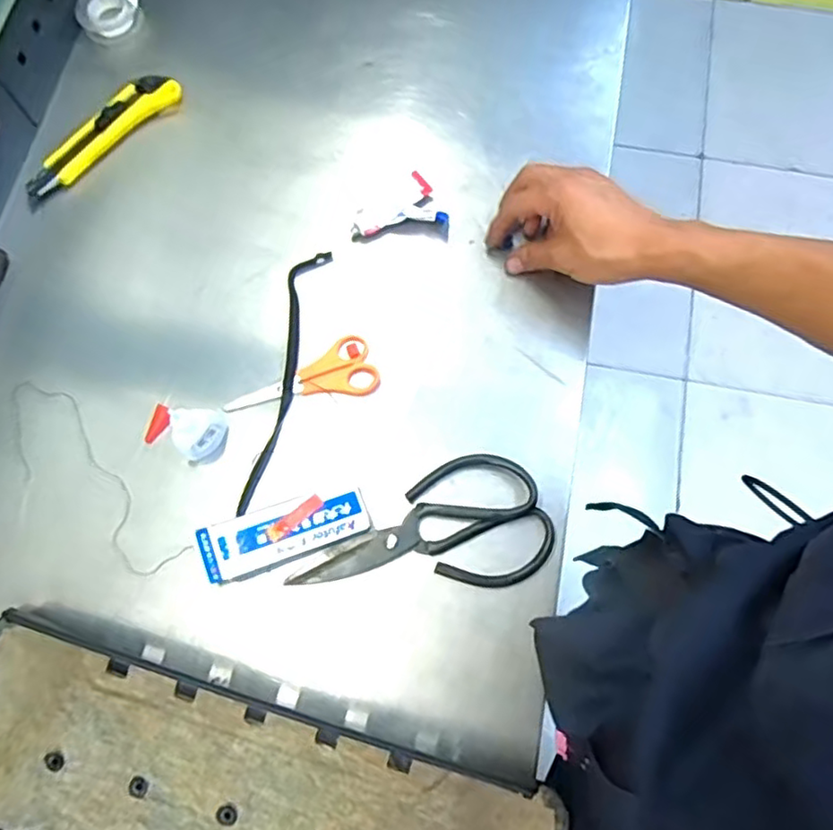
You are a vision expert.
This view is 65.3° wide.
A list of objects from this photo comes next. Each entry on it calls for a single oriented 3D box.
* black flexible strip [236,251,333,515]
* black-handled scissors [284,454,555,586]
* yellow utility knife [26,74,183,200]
[{"bbox_3d":[-0.109,-0.034,0.532,0.027,0.026,0.233,9,74,3],"label":"black flexible strip"},{"bbox_3d":[0.008,0.081,0.505,0.191,0.021,0.097,0,77,2],"label":"black-handled scissors"},{"bbox_3d":[-0.285,-0.254,0.587,0.160,0.018,0.037,-43,78,-11],"label":"yellow utility knife"}]

